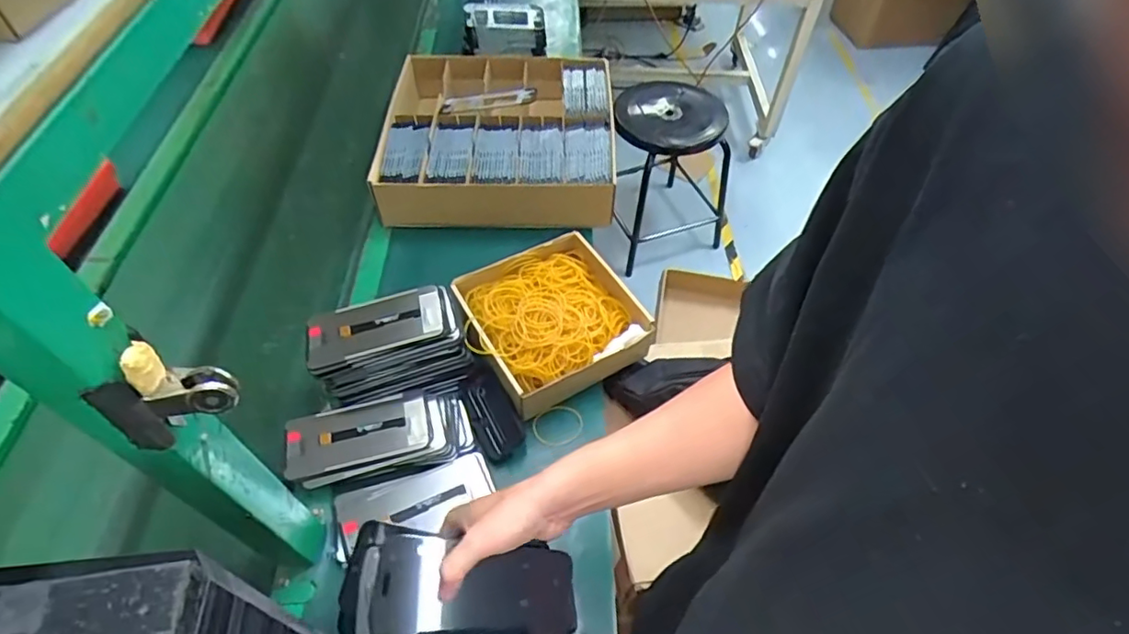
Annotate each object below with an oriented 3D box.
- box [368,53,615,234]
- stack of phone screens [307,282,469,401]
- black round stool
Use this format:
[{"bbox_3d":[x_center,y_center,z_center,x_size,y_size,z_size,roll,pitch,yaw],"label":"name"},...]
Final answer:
[{"bbox_3d":[-0.105,-0.301,0.965,0.358,0.094,0.375,0,53,-2],"label":"box"},{"bbox_3d":[-0.205,0.039,0.697,0.175,0.101,0.094,-9,54,-9],"label":"stack of phone screens"},{"bbox_3d":[0.329,-0.409,1.765,0.390,0.442,0.351,9,53,4],"label":"black round stool"}]

